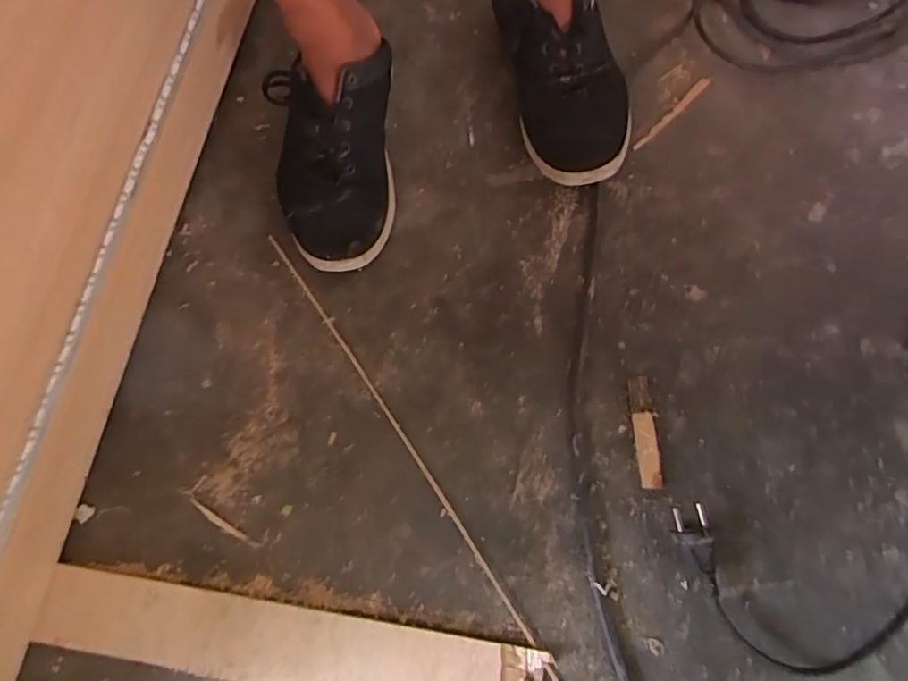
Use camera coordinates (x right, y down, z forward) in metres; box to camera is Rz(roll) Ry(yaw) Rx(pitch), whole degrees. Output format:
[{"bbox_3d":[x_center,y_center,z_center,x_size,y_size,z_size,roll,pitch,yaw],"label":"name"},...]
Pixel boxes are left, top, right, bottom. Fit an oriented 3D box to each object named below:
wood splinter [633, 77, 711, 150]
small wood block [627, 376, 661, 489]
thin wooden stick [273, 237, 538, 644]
[{"bbox_3d":[0.223,-0.233,0.573,0.114,0.009,0.009,-42,77,-10],"label":"wood splinter"},{"bbox_3d":[0.162,0.092,0.471,0.015,0.010,0.062,-2,74,1],"label":"small wood block"},{"bbox_3d":[-0.056,0.069,0.487,0.010,0.004,0.415,-34,76,-8],"label":"thin wooden stick"}]

